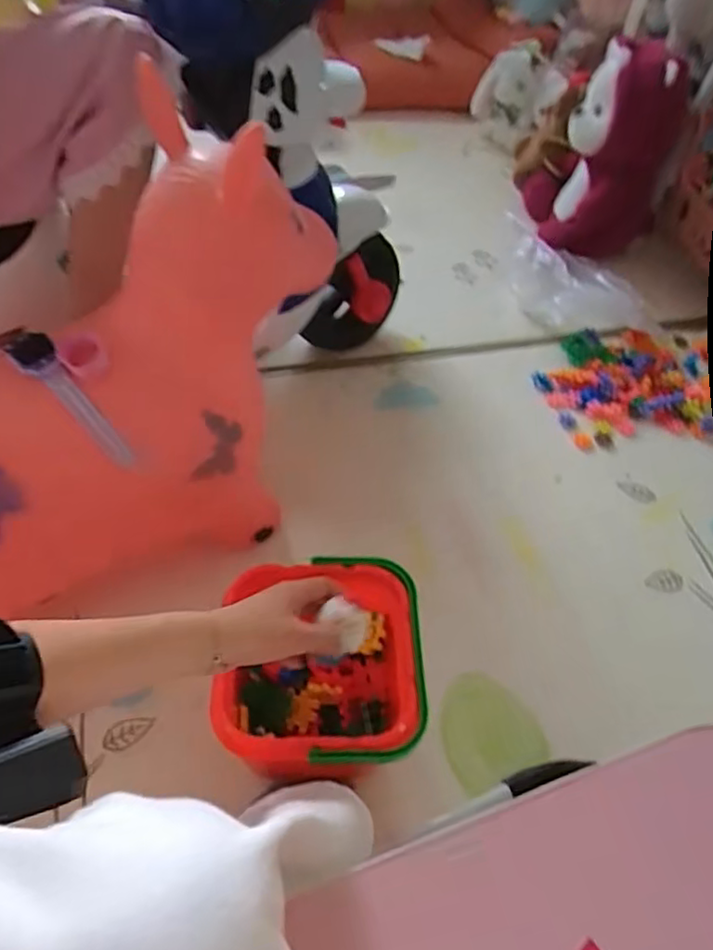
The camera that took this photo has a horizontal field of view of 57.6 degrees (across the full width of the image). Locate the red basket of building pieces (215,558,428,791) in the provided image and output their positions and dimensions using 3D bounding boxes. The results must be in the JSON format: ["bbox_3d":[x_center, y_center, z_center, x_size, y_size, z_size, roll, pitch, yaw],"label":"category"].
[{"bbox_3d":[-0.034,0.184,0.609,0.173,0.120,0.185,1,51,-4],"label":"red basket of building pieces"}]

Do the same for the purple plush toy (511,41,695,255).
[{"bbox_3d":[0.423,-0.559,1.137,0.248,0.341,0.151,24,53,14],"label":"purple plush toy"}]

